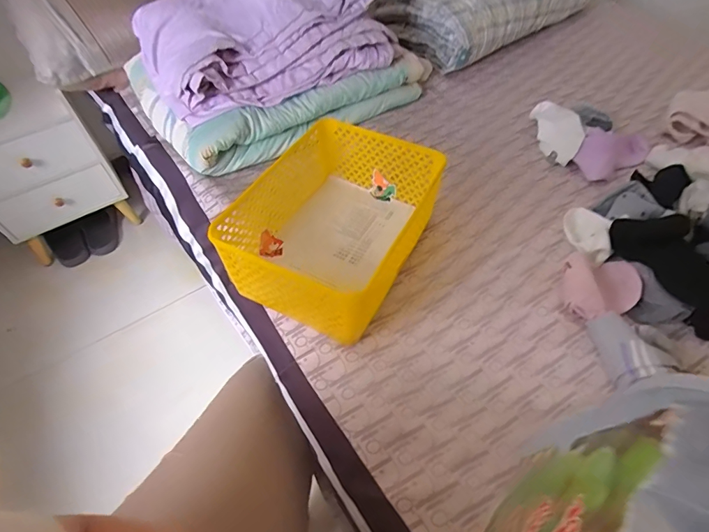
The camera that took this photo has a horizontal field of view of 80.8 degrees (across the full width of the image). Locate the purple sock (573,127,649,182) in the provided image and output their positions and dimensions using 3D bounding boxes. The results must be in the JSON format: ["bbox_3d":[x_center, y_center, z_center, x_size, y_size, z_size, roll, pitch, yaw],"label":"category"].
[{"bbox_3d":[0.420,-0.192,0.678,0.124,0.056,0.068,-25,56,-13],"label":"purple sock"}]

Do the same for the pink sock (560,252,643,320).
[{"bbox_3d":[0.319,0.022,0.541,0.108,0.031,0.085,-18,55,-8],"label":"pink sock"}]

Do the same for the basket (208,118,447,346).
[{"bbox_3d":[-0.020,-0.059,0.576,0.217,0.122,0.282,23,59,20],"label":"basket"}]

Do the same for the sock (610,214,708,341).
[{"bbox_3d":[0.414,0.000,0.532,0.087,0.060,0.167,-29,57,-15],"label":"sock"}]

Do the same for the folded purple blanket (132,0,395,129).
[{"bbox_3d":[-0.176,-0.437,0.777,0.426,0.121,0.310,-23,56,-13],"label":"folded purple blanket"}]

